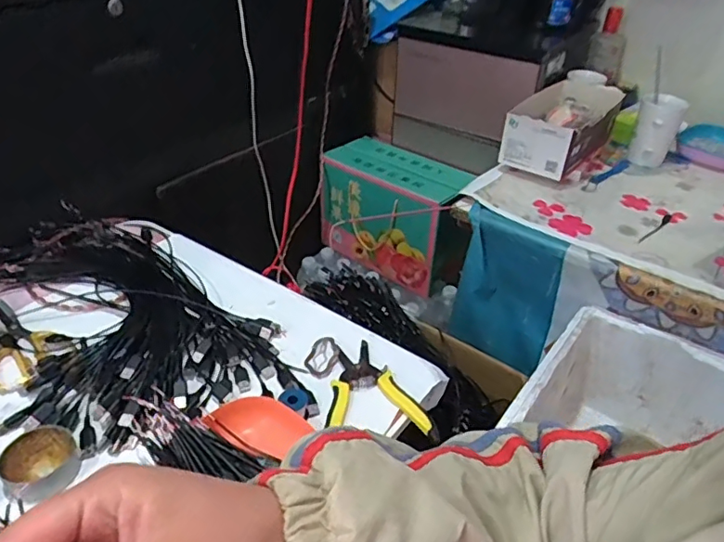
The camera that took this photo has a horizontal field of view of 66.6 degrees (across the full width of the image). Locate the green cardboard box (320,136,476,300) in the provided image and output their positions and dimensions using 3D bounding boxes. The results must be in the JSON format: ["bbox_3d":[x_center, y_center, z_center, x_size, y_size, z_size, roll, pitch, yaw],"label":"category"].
[{"bbox_3d":[0.076,-0.128,1.252,0.176,0.233,0.326,-29,47,-35],"label":"green cardboard box"}]

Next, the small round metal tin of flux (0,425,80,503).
[{"bbox_3d":[-0.300,0.179,0.518,0.069,0.023,0.062,27,43,29],"label":"small round metal tin of flux"}]

